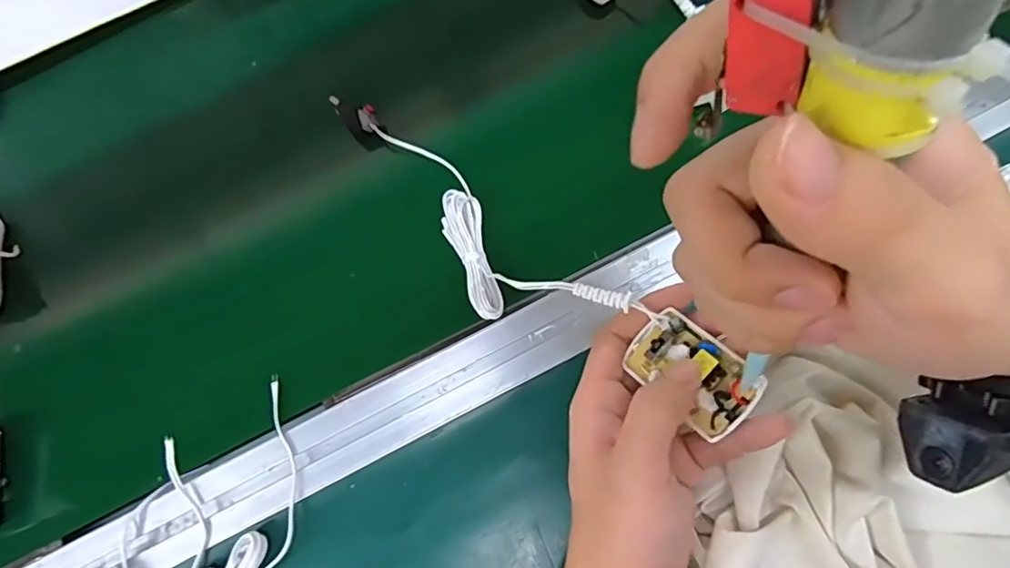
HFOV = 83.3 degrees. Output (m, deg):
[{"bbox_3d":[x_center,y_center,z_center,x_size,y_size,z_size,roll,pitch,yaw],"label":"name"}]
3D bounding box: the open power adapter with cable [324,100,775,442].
[{"bbox_3d":[-0.009,-0.023,0.330,0.056,0.045,0.317,-45,58,-14],"label":"open power adapter with cable"}]

